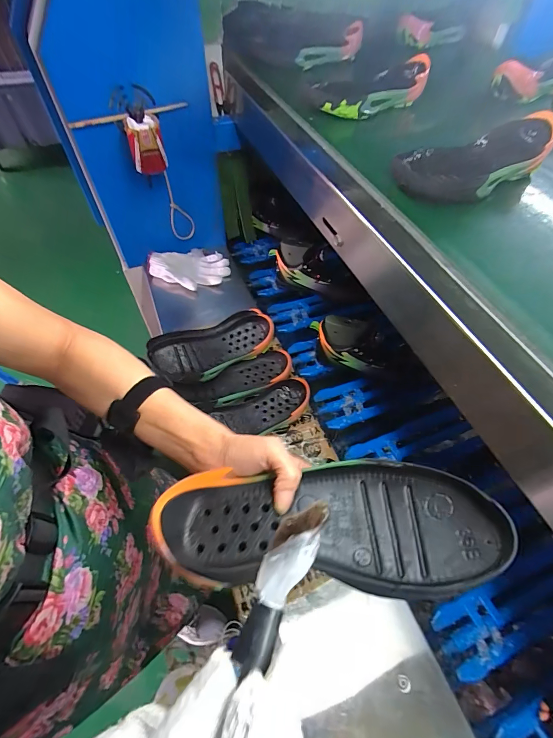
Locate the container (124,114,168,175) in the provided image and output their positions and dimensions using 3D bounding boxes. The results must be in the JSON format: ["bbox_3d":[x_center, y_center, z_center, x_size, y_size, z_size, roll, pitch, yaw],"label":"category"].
[{"bbox_3d":[-0.261,-0.449,0.706,0.065,0.088,0.056,-14,57,-10],"label":"container"}]

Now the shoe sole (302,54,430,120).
[{"bbox_3d":[0.164,-0.482,0.605,0.225,0.046,0.105,-19,58,-13],"label":"shoe sole"}]

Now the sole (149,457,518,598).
[{"bbox_3d":[0.032,0.115,0.268,0.247,0.042,0.091,-3,55,10],"label":"sole"}]

